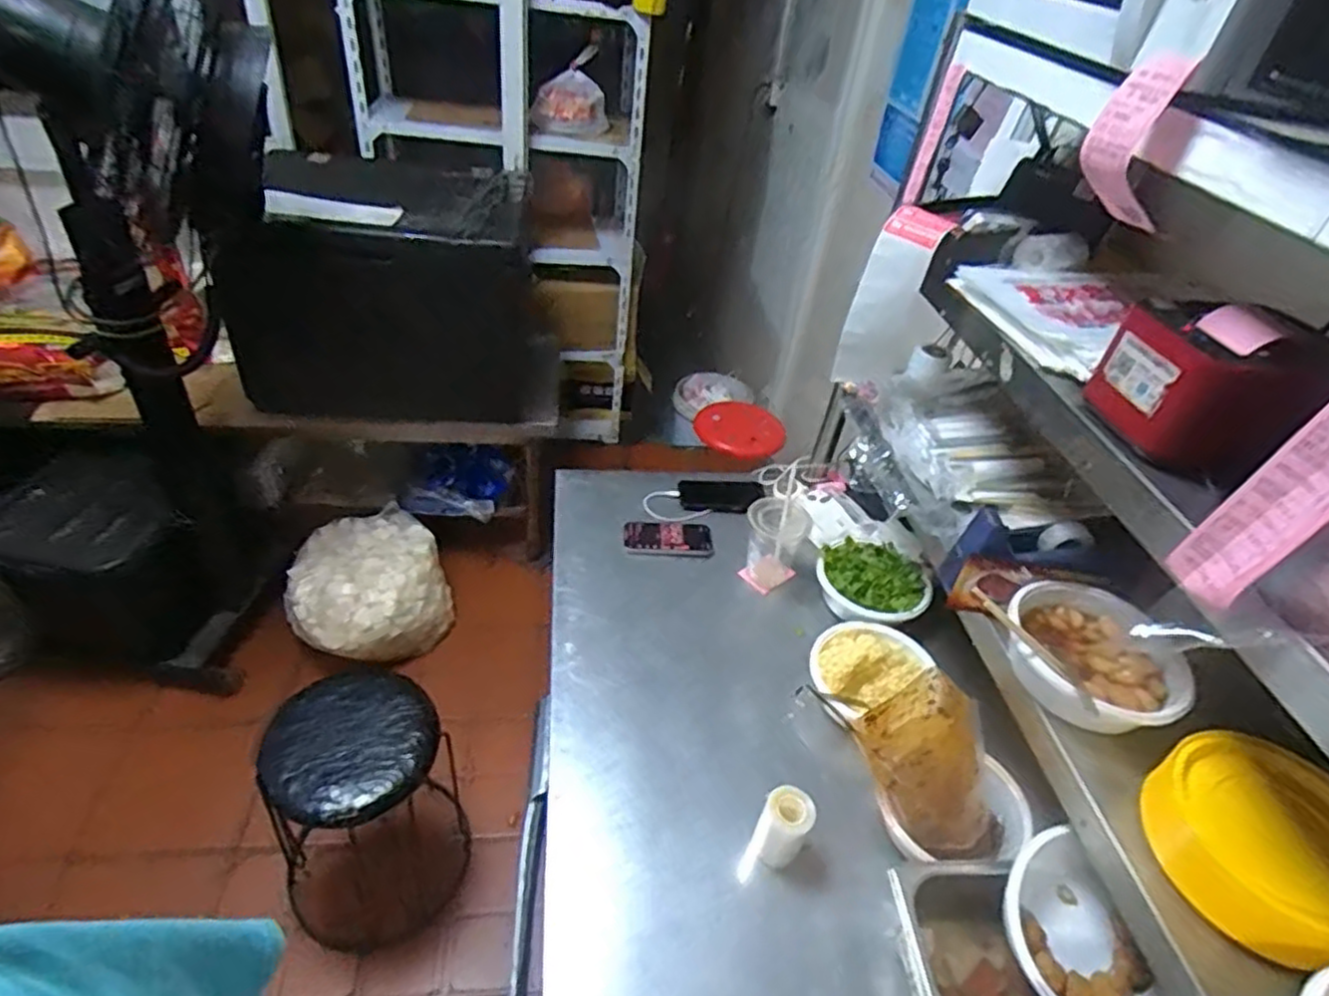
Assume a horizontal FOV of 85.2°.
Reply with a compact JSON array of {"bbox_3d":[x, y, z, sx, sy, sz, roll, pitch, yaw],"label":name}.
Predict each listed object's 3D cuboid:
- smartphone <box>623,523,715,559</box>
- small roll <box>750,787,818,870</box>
[{"bbox_3d":[0.008,0.066,1.195,0.145,0.013,0.073,4,39,-5],"label":"smartphone"},{"bbox_3d":[0.130,0.372,0.801,0.053,0.099,0.053,5,39,-4],"label":"small roll"}]

